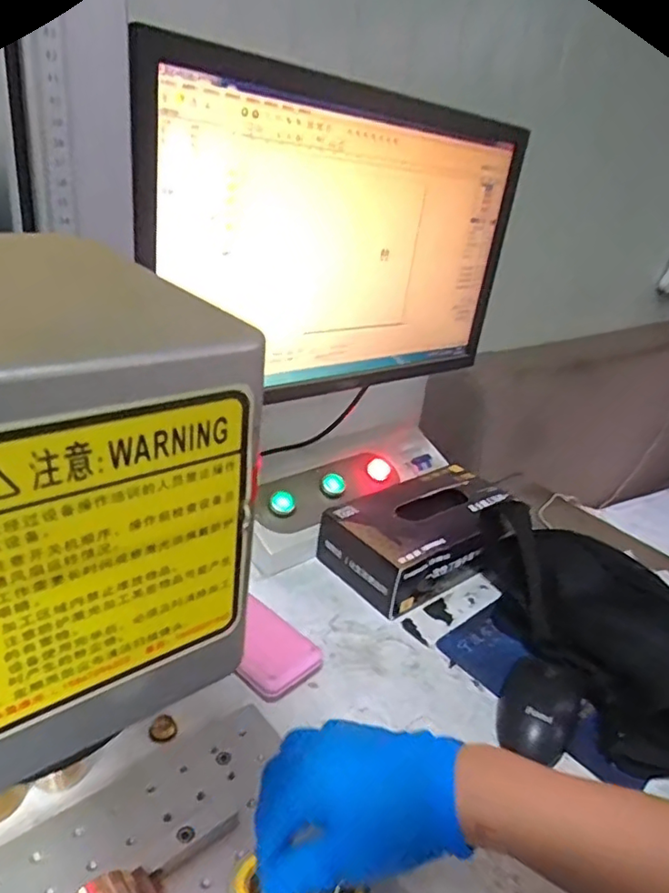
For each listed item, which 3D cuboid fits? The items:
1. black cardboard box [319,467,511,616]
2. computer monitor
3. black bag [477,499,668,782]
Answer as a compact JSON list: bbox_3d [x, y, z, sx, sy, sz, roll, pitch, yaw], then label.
[{"bbox_3d":[0.104,0.100,0.685,0.213,0.079,0.122,-14,33,-37],"label":"black cardboard box"},{"bbox_3d":[0.007,-0.181,0.559,0.409,0.259,0.073,-15,34,-37],"label":"computer monitor"},{"bbox_3d":[0.261,0.167,0.566,0.140,0.096,0.269,-4,28,-21],"label":"black bag"}]

